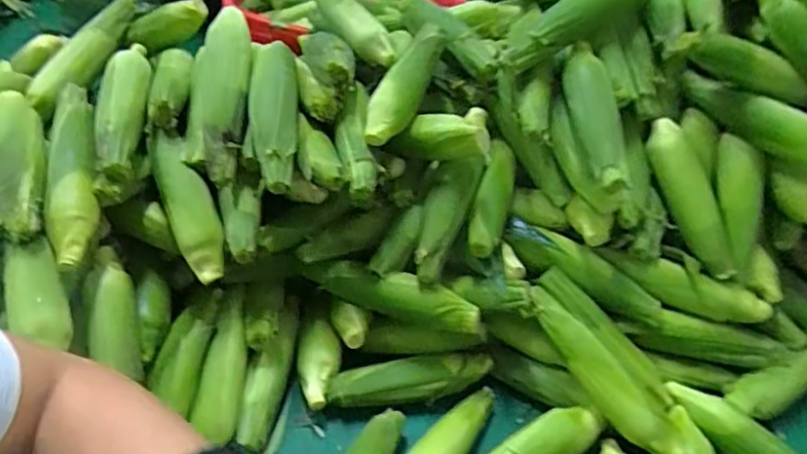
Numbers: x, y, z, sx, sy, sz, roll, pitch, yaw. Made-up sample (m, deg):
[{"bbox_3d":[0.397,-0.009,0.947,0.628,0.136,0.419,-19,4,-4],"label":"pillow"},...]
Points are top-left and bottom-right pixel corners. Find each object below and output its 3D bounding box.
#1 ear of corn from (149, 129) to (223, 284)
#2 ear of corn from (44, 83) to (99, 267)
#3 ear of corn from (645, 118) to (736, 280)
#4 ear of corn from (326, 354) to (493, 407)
[{"bbox_3d":[-0.262,-0.028,0.728,0.054,0.058,0.207,-20,76,-23],"label":"ear of corn"},{"bbox_3d":[-0.389,-0.070,0.698,0.056,0.045,0.256,-9,63,-11],"label":"ear of corn"},{"bbox_3d":[0.372,-0.039,0.775,0.063,0.044,0.210,-14,77,-16],"label":"ear of corn"},{"bbox_3d":[0.008,0.189,0.756,0.210,0.042,0.047,-5,39,-9],"label":"ear of corn"}]

